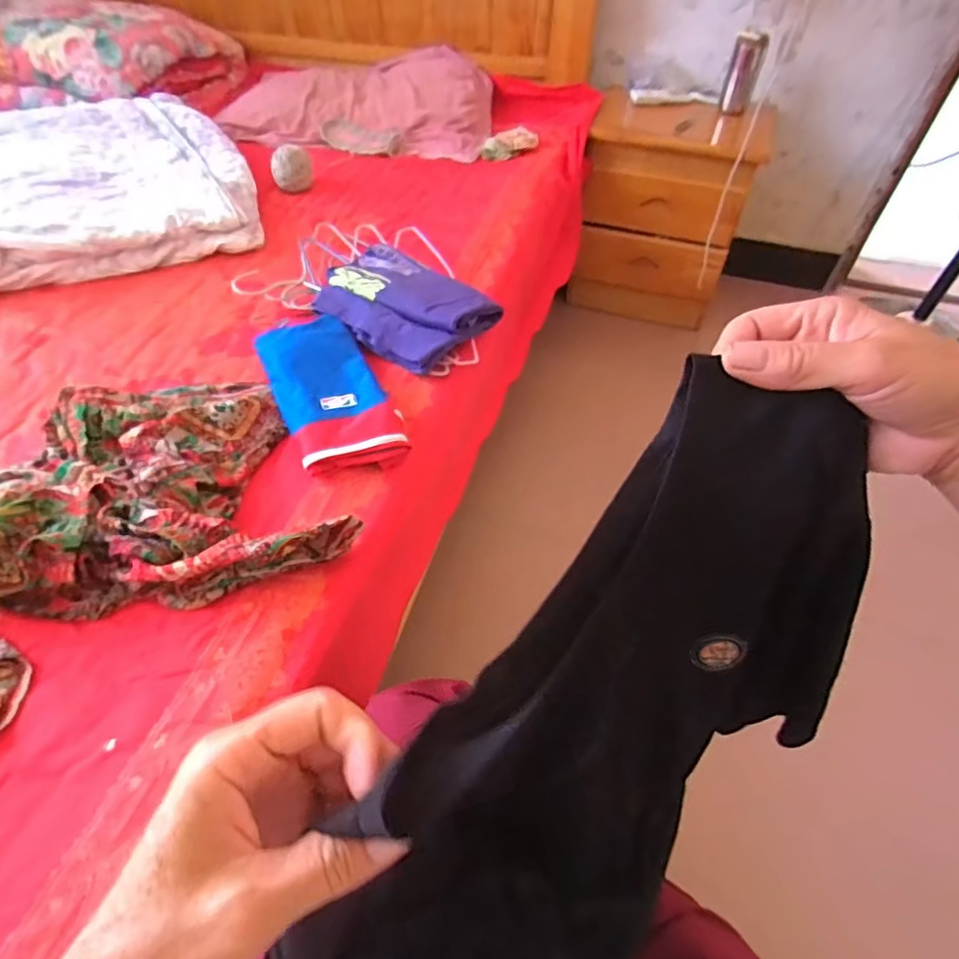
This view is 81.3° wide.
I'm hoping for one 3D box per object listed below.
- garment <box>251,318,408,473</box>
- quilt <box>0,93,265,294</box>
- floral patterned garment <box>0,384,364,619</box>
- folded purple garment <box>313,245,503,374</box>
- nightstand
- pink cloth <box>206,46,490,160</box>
[{"bbox_3d":[-0.202,-0.118,0.752,0.133,0.043,0.288,-21,54,-17],"label":"garment"},{"bbox_3d":[-0.757,-0.610,1.110,0.518,0.097,0.642,-24,55,-20],"label":"quilt"},{"bbox_3d":[-0.326,-0.016,0.631,0.348,0.087,0.317,-4,51,-5],"label":"floral patterned garment"},{"bbox_3d":[-0.127,-0.277,0.880,0.267,0.049,0.195,31,56,22],"label":"folded purple garment"},{"bbox_3d":[0.499,-0.745,1.557,0.401,0.430,0.365,16,52,12],"label":"nightstand"},{"bbox_3d":[-0.281,-1.007,1.466,0.612,0.088,0.474,9,51,6],"label":"pink cloth"}]

